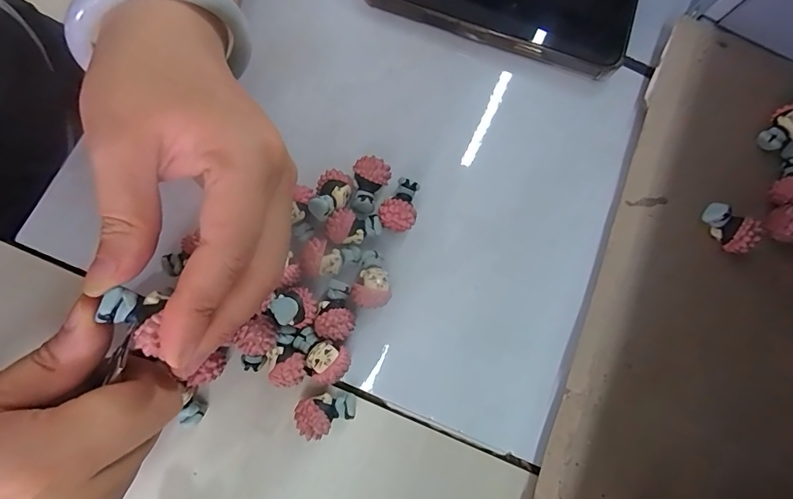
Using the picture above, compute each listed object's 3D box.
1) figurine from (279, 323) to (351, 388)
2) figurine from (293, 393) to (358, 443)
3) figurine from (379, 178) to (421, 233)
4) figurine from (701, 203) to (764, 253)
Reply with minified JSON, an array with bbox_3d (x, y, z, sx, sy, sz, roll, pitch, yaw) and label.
[{"bbox_3d":[-0.041,0.051,0.207,0.038,0.014,0.019,30,78,1],"label":"figurine"},{"bbox_3d":[-0.034,0.079,0.204,0.027,0.020,0.018,-23,82,-10],"label":"figurine"},{"bbox_3d":[0.002,-0.023,0.226,0.019,0.017,0.027,16,78,-2],"label":"figurine"},{"bbox_3d":[0.178,-0.012,0.223,0.013,0.015,0.029,-39,85,-11],"label":"figurine"}]

